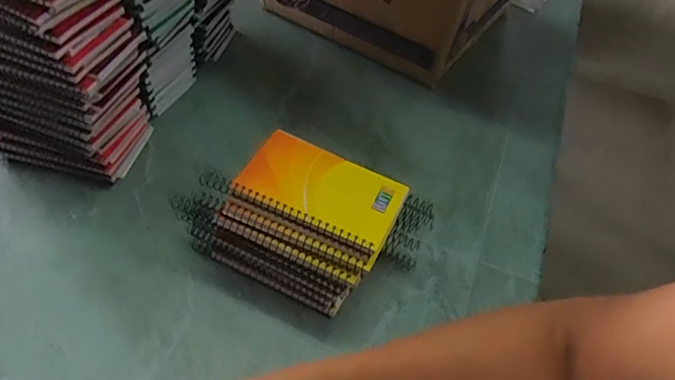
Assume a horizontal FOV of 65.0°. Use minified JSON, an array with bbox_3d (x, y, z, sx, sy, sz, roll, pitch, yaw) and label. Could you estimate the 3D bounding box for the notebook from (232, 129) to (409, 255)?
[{"bbox_3d":[-0.013,-0.002,0.441,0.128,0.015,0.080,22,50,12],"label":"notebook"}]

